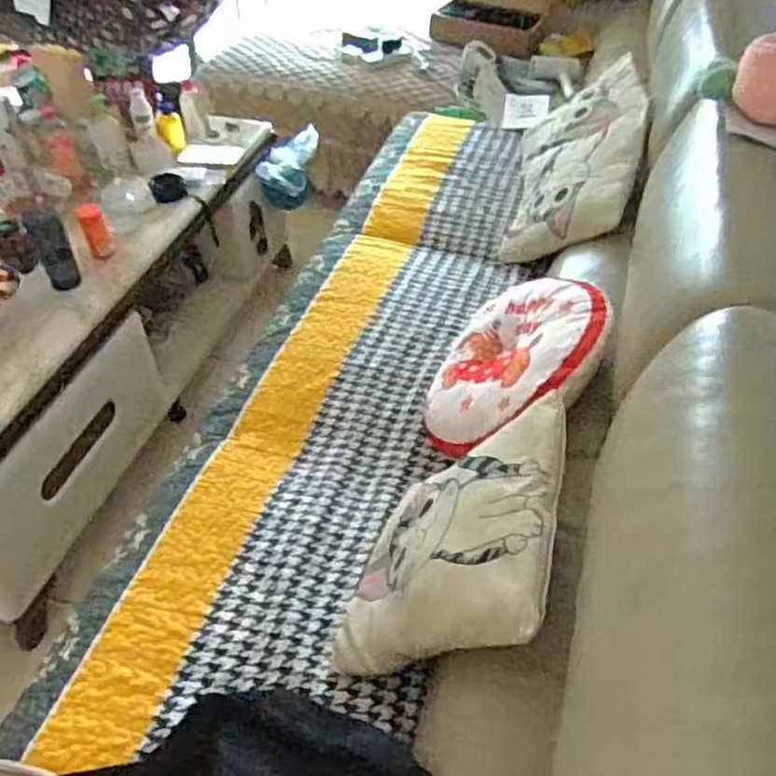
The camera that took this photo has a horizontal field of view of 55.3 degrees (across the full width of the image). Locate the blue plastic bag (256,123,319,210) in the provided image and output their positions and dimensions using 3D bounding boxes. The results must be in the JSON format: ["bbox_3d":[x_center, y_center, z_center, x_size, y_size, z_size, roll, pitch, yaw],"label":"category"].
[{"bbox_3d":[-0.248,-0.564,1.899,0.112,0.135,0.178,11,46,11],"label":"blue plastic bag"}]

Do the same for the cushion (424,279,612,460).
[{"bbox_3d":[0.204,-0.033,1.241,0.348,0.071,0.349,3,55,57],"label":"cushion"}]

